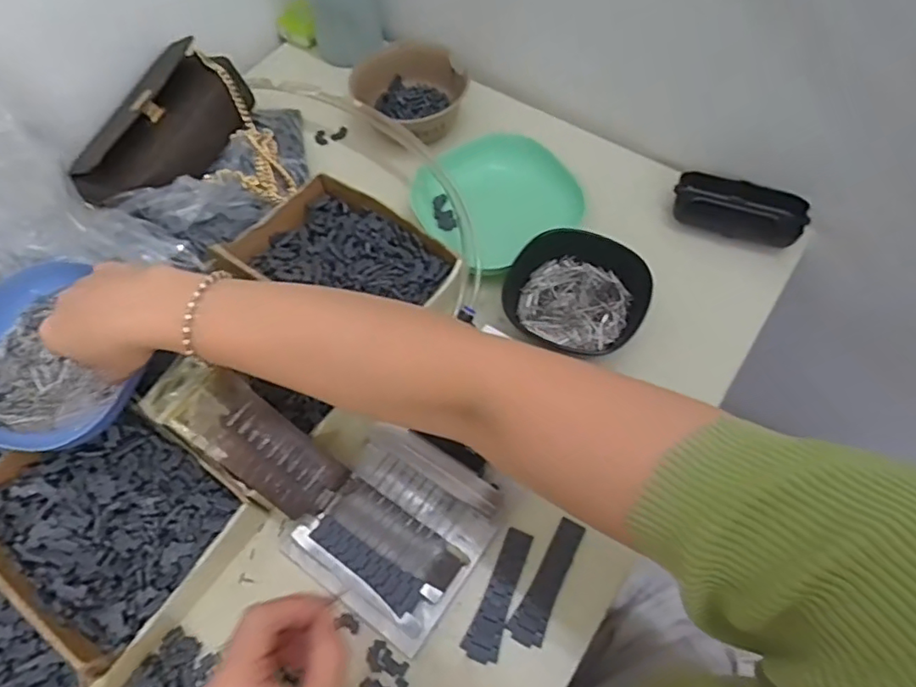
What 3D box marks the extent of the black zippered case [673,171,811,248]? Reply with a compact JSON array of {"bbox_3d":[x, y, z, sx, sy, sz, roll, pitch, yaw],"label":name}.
[{"bbox_3d":[0.255,-0.122,0.539,0.114,0.036,0.044,26,66,16],"label":"black zippered case"}]

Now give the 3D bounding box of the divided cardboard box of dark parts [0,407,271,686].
[{"bbox_3d":[-0.274,0.158,0.385,0.180,0.058,0.241,33,68,18],"label":"divided cardboard box of dark parts"}]

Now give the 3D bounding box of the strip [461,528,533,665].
[{"bbox_3d":[0.029,0.170,0.399,0.023,0.004,0.086,21,65,13],"label":"strip"}]

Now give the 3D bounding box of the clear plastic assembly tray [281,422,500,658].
[{"bbox_3d":[-0.042,0.127,0.408,0.114,0.033,0.116,31,67,18],"label":"clear plastic assembly tray"}]

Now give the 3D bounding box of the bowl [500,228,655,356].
[{"bbox_3d":[0.097,-0.042,0.472,0.111,0.034,0.095,18,64,12],"label":"bowl"}]

